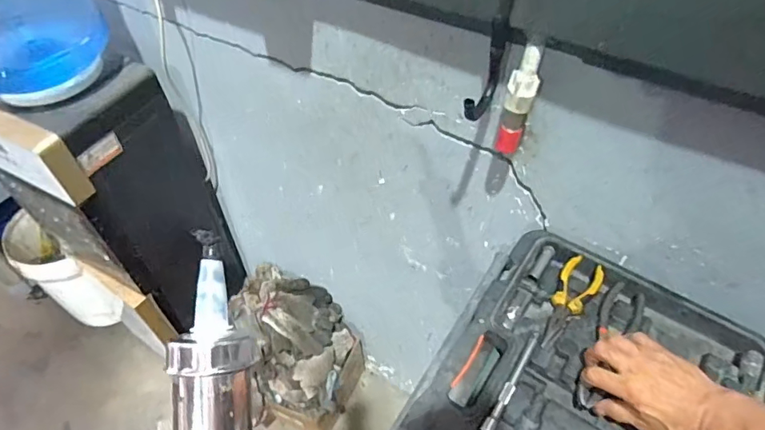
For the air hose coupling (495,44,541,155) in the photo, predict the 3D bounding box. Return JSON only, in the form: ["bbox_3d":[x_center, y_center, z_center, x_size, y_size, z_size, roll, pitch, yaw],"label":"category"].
[{"bbox_3d":[0.170,-0.142,0.622,0.034,0.143,0.026,15,50,13],"label":"air hose coupling"}]

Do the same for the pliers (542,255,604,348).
[{"bbox_3d":[0.251,0.116,0.684,0.051,0.022,0.147,33,56,26],"label":"pliers"}]

